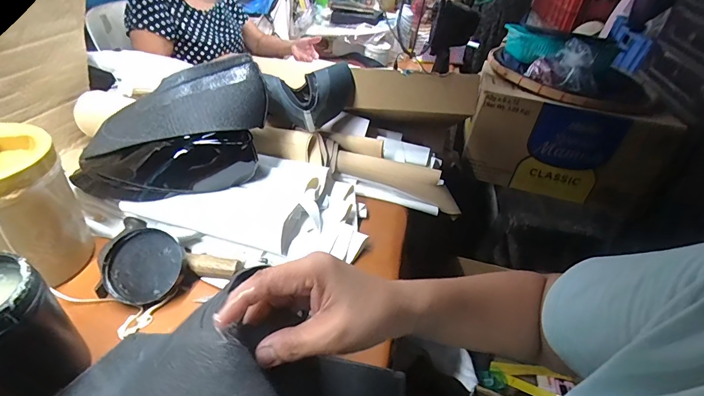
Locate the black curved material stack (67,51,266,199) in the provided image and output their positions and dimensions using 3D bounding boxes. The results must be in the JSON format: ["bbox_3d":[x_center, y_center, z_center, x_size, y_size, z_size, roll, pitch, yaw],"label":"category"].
[{"bbox_3d":[-0.251,-0.089,0.502,0.261,0.156,0.107,-1,38,-9],"label":"black curved material stack"}]

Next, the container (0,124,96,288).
[{"bbox_3d":[-0.411,0.016,0.433,0.137,0.151,0.137,34,45,31],"label":"container"}]

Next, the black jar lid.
[{"bbox_3d":[-0.264,0.085,0.465,0.088,0.013,0.091,1,75,-2],"label":"black jar lid"}]

